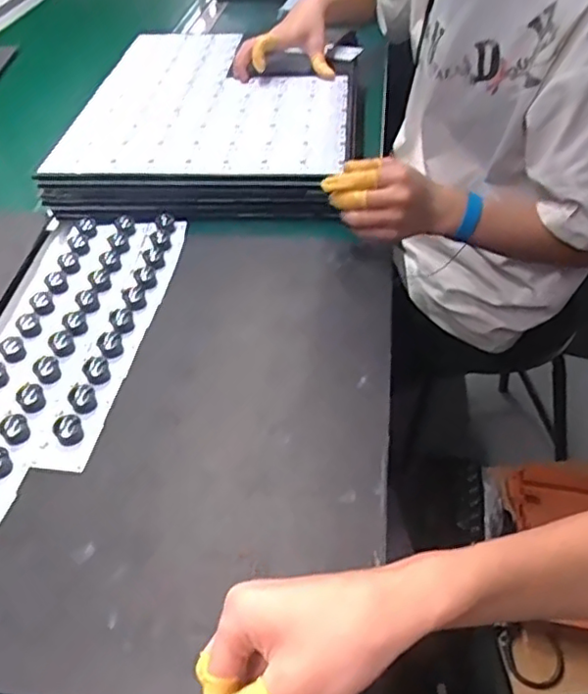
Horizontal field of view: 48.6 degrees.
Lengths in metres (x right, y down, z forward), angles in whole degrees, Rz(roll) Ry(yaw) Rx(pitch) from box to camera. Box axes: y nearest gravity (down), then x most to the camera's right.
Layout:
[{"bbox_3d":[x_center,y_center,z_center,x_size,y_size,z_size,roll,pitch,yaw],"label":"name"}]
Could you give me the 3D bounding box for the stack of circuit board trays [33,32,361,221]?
[{"bbox_3d":[-0.095,-0.324,0.902,0.370,0.061,0.452,3,43,6],"label":"stack of circuit board trays"}]

